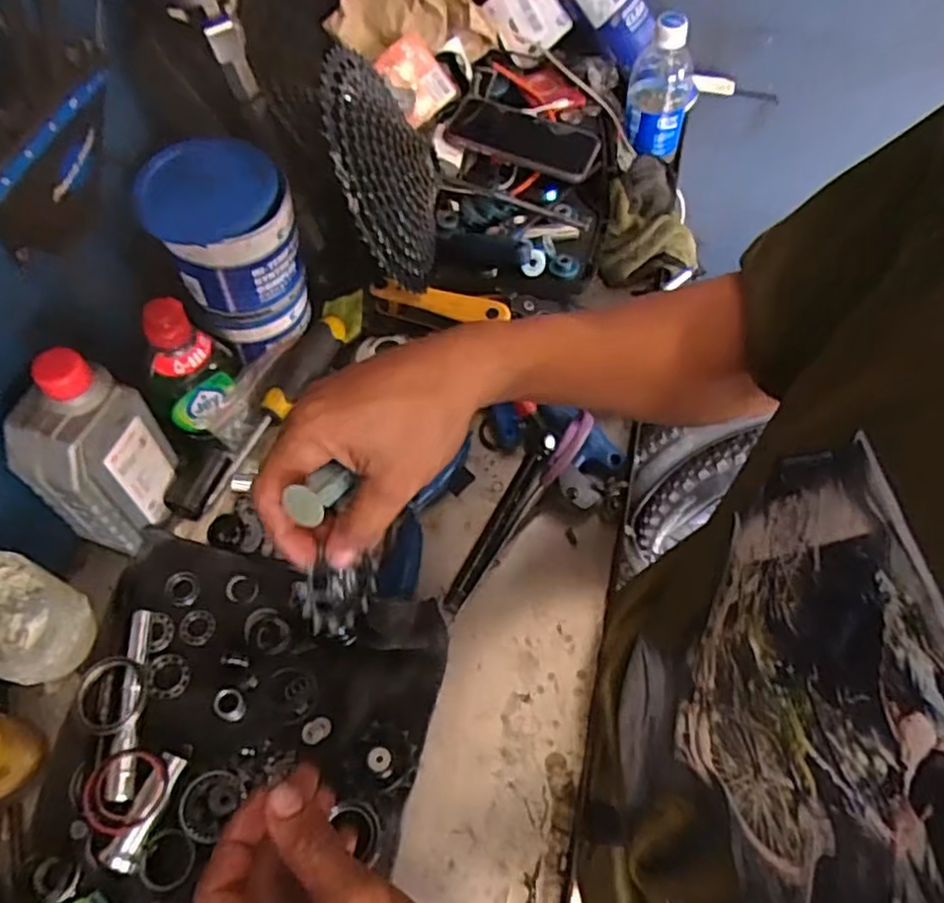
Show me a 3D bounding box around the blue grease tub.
[{"bbox_3d":[-0.191,-0.158,0.549,0.097,0.148,0.091,1,61,-2],"label":"blue grease tub"}]

